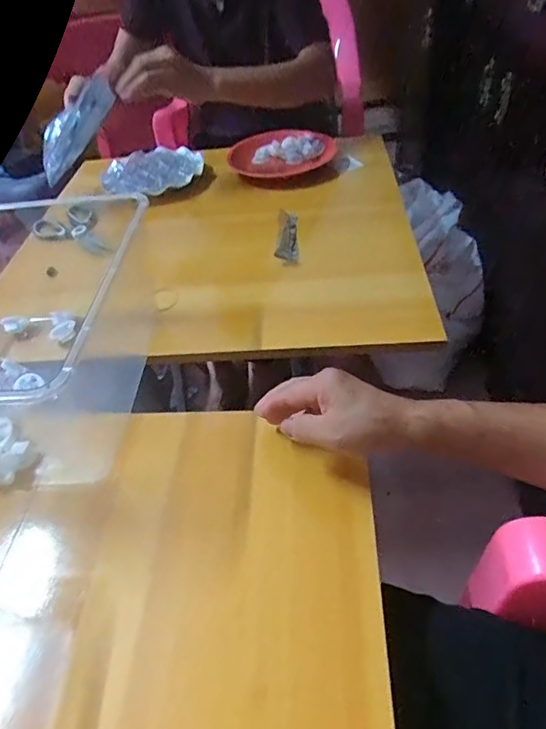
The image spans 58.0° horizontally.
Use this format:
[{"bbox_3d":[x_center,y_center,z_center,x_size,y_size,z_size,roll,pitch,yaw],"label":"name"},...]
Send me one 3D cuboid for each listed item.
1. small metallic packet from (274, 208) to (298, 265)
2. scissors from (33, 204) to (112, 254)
[{"bbox_3d":[0.019,-0.181,0.701,0.030,0.010,0.133,-3,44,5],"label":"small metallic packet"},{"bbox_3d":[-0.311,-0.207,0.770,0.093,0.017,0.184,-31,49,-22],"label":"scissors"}]

